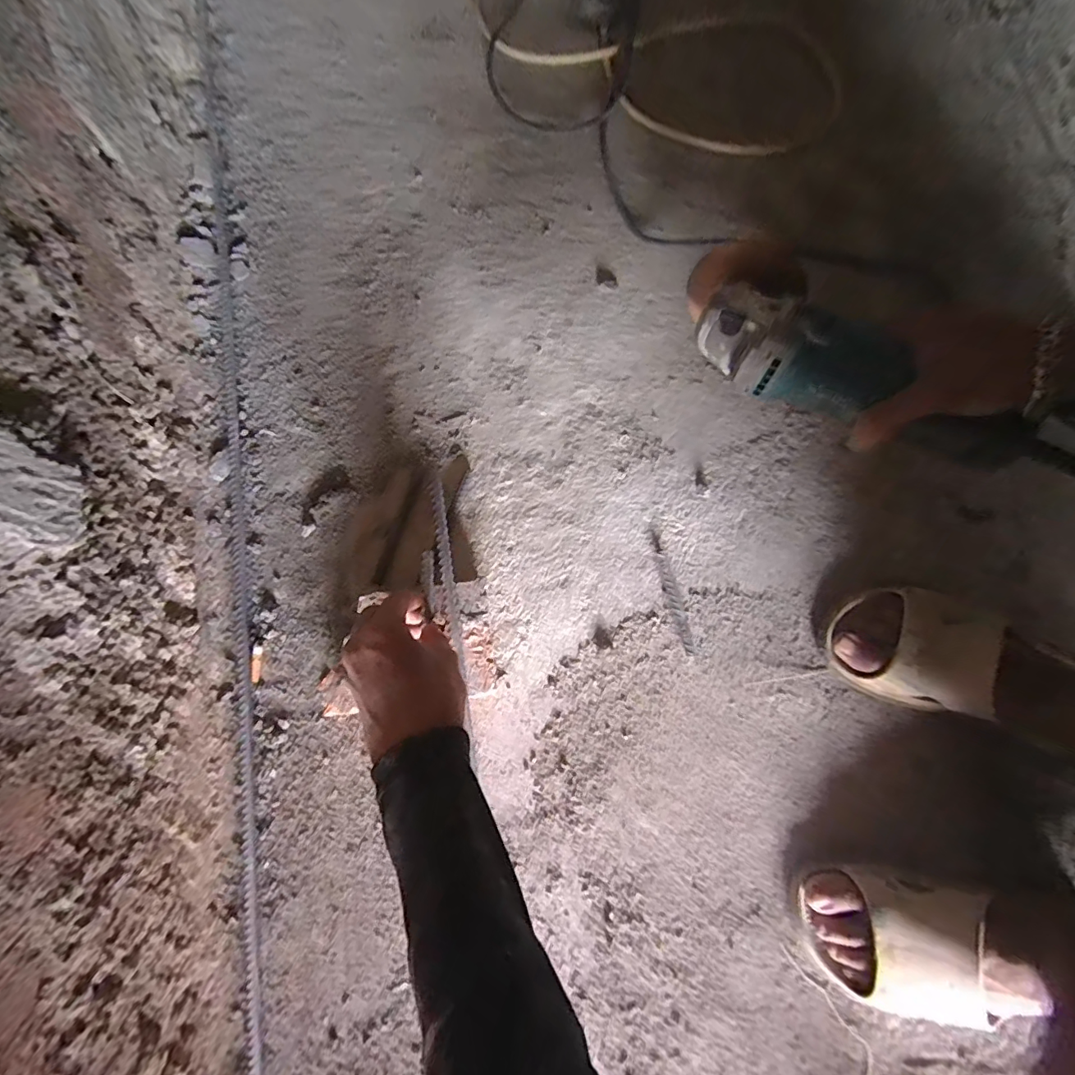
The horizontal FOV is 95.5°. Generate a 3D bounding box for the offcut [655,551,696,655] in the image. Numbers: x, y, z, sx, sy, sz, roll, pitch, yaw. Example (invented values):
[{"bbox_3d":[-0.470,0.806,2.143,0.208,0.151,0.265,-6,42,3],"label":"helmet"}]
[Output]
[{"bbox_3d":[0.127,0.061,0.455,0.014,0.005,0.097,-16,80,-2],"label":"offcut"}]

